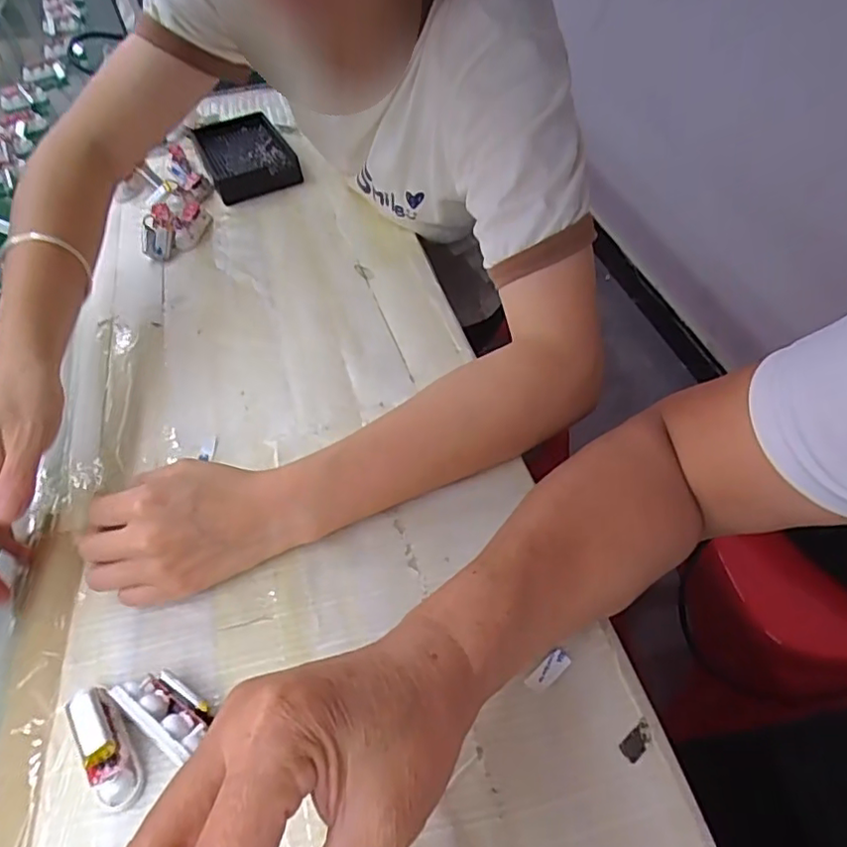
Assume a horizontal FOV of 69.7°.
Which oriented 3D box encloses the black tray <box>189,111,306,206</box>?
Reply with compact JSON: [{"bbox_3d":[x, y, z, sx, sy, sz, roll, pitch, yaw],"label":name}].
[{"bbox_3d":[-0.206,-0.313,0.699,0.090,0.024,0.186,-22,51,-13],"label":"black tray"}]

